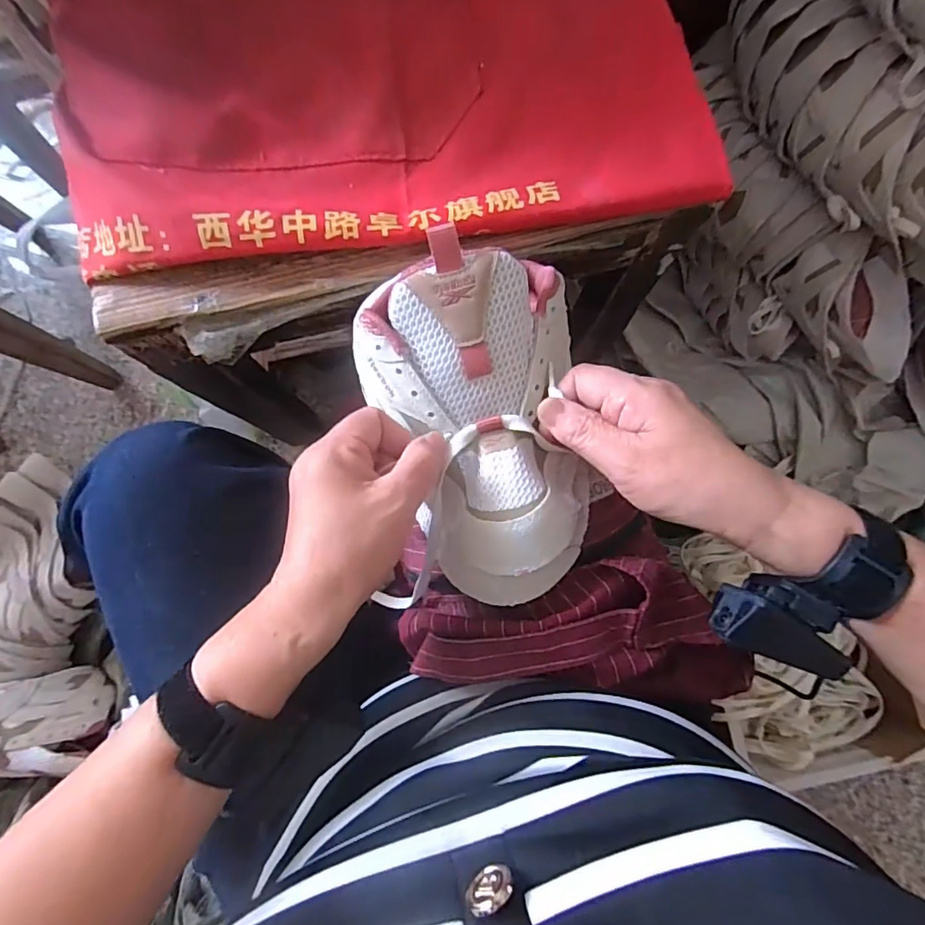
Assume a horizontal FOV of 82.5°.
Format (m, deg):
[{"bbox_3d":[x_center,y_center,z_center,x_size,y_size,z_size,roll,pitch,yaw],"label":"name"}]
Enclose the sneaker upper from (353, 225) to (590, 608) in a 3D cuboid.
[{"bbox_3d":[0.010,-0.014,0.317,0.131,0.094,0.194,-5,83,-2],"label":"sneaker upper"}]

